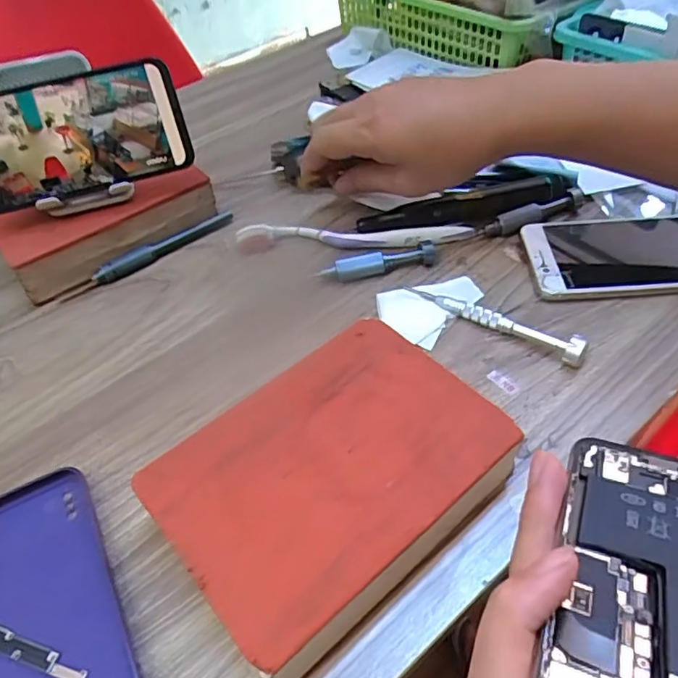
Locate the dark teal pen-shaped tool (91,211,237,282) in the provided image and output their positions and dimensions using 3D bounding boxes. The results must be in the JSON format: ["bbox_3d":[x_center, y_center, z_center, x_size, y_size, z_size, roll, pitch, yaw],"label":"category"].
[{"bbox_3d":[-0.137,-0.075,0.443,0.117,0.015,0.011,-33,53,-22],"label":"dark teal pen-shaped tool"}]

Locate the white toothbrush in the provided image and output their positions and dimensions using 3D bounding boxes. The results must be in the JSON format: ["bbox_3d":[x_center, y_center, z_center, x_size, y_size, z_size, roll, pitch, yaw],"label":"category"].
[{"bbox_3d":[0.010,-0.080,0.432,0.180,0.014,0.022,-1,48,5],"label":"white toothbrush"}]

